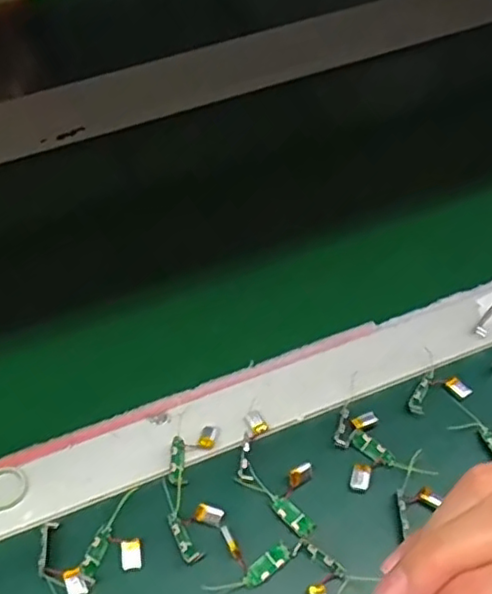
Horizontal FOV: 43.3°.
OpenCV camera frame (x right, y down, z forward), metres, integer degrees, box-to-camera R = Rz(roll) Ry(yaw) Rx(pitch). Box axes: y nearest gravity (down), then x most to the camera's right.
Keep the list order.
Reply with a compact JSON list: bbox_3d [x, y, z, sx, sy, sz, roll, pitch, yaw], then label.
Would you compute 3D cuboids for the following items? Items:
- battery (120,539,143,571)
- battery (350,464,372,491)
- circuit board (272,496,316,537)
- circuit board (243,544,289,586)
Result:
[{"bbox_3d":[-0.063,0.141,0.339,0.011,0.004,0.015,-11,53,-6],"label":"battery"},{"bbox_3d":[0.067,0.104,0.360,0.011,0.004,0.016,15,55,13],"label":"battery"},{"bbox_3d":[0.027,0.122,0.349,0.012,0.004,0.027,-36,60,-23],"label":"circuit board"},{"bbox_3d":[0.011,0.144,0.334,0.028,0.004,0.011,-31,58,-20],"label":"circuit board"}]

